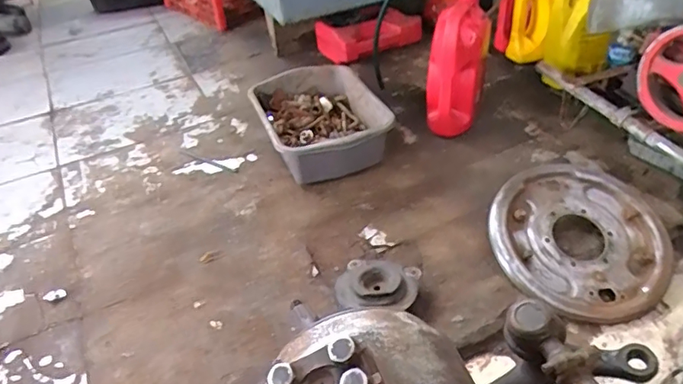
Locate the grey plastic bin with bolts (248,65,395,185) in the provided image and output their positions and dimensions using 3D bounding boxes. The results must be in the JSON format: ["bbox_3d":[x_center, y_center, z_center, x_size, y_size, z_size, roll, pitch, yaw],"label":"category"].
[{"bbox_3d":[-0.051,-0.153,1.183,0.256,0.135,0.295,-16,41,-13],"label":"grey plastic bin with bolts"}]

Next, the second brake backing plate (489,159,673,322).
[{"bbox_3d":[0.408,0.077,0.892,0.276,0.026,0.288,-1,63,2],"label":"second brake backing plate"}]

